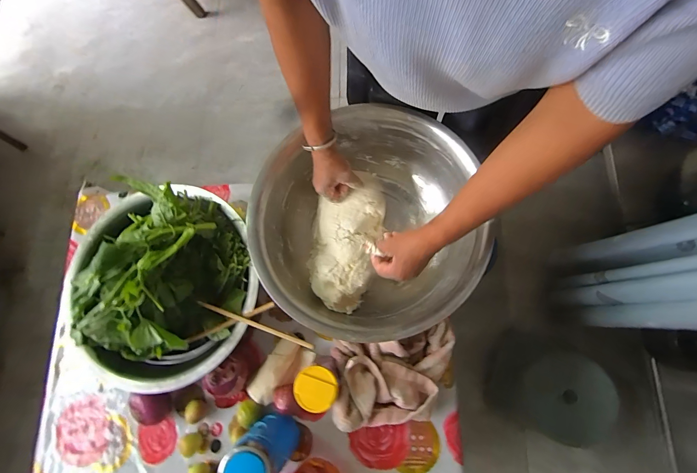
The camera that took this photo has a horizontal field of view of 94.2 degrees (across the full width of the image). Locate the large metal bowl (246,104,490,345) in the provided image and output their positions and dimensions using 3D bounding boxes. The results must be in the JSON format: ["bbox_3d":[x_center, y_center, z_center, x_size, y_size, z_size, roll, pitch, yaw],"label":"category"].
[{"bbox_3d":[0.029,-0.020,0.587,0.388,0.160,0.383,-2,76,6],"label":"large metal bowl"}]

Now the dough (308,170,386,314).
[{"bbox_3d":[-0.009,0.012,0.619,0.132,0.093,0.248,8,74,4],"label":"dough"}]

